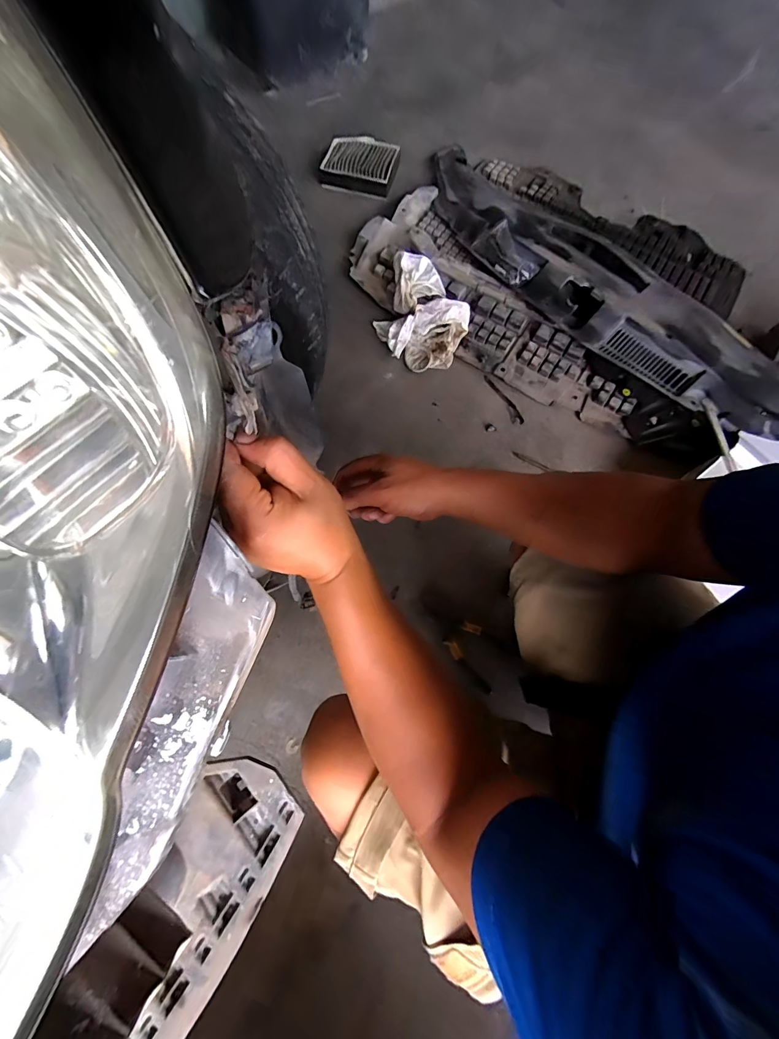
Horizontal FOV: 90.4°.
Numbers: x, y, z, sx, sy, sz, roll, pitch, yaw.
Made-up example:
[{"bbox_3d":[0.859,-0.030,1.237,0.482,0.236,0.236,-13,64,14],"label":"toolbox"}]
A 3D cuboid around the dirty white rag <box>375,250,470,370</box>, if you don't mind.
[{"bbox_3d":[0.083,-0.495,0.919,0.214,0.057,0.283,12,73,3],"label":"dirty white rag"}]

